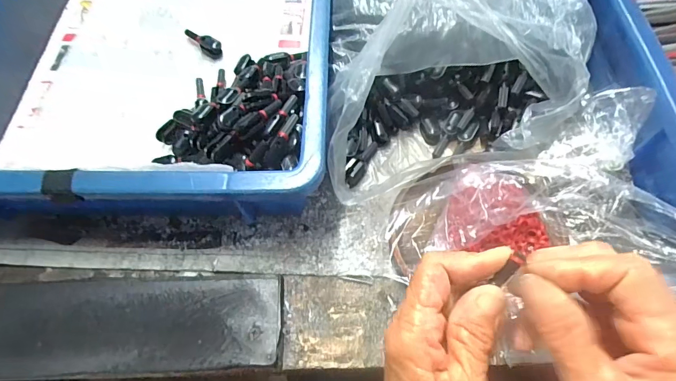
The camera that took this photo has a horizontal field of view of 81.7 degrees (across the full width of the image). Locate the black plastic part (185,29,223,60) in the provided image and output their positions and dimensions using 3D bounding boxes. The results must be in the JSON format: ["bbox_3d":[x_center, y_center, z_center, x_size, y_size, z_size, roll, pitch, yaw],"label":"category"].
[{"bbox_3d":[-0.123,-0.137,0.362,0.039,0.013,0.015,38,72,20],"label":"black plastic part"}]

